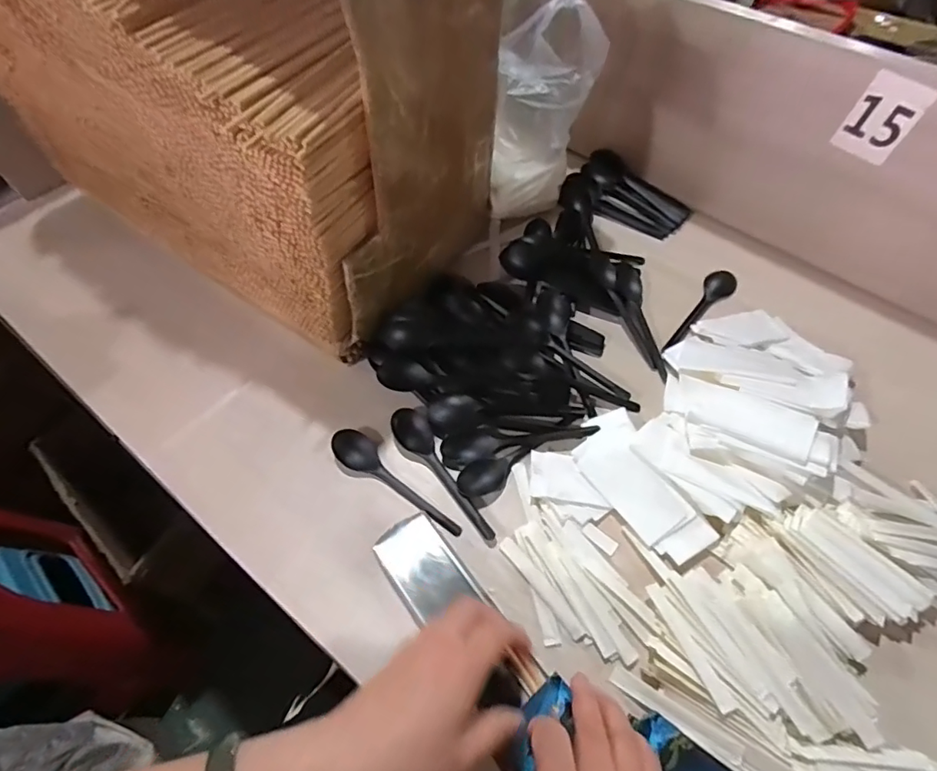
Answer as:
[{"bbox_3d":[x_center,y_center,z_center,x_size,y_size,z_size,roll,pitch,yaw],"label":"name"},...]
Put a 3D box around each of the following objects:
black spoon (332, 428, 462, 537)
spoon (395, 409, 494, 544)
[{"bbox_3d":[-0.066,0.085,0.467,0.142,0.012,0.029,33,65,21],"label":"black spoon"},{"bbox_3d":[-0.024,0.074,0.467,0.029,0.020,0.142,-34,62,-17],"label":"spoon"}]

